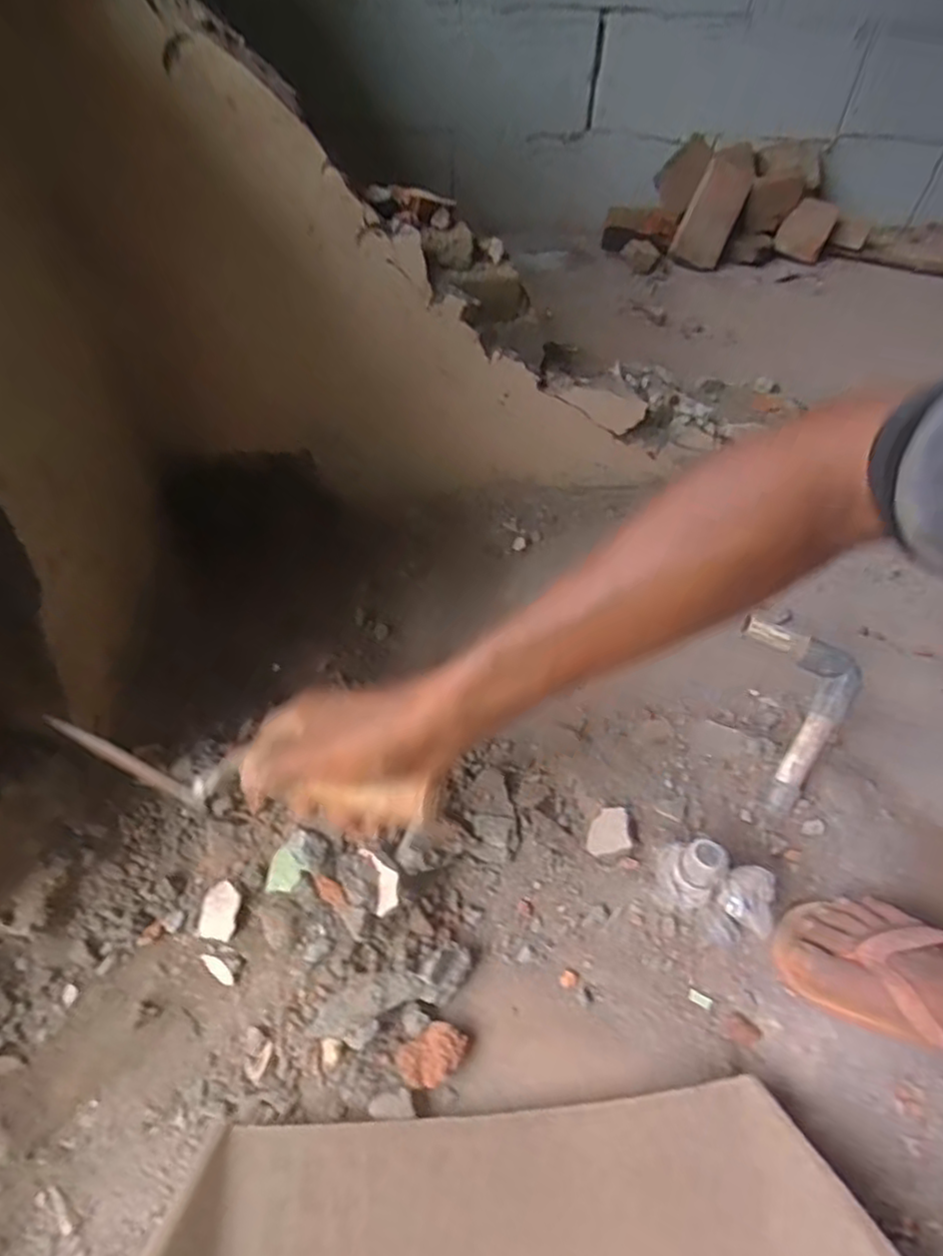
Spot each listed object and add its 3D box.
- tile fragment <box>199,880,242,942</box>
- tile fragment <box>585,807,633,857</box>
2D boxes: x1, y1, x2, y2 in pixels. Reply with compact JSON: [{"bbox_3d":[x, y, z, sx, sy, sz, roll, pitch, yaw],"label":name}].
[{"bbox_3d":[-0.185,0.208,0.502,0.028,0.004,0.041,11,84,15],"label":"tile fragment"},{"bbox_3d":[0.114,0.168,0.570,0.036,0.007,0.045,-19,30,20],"label":"tile fragment"}]

